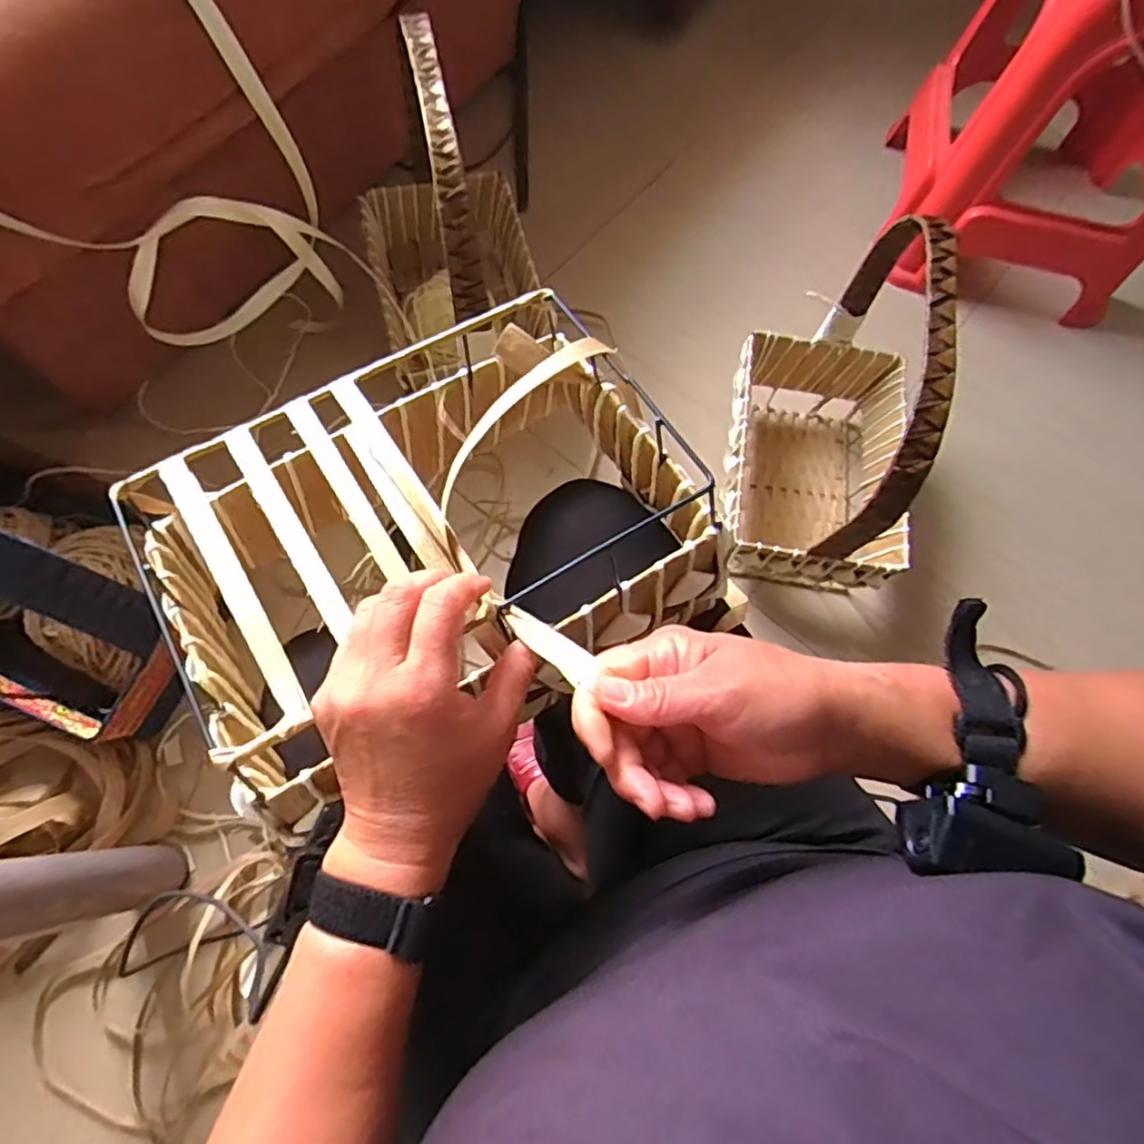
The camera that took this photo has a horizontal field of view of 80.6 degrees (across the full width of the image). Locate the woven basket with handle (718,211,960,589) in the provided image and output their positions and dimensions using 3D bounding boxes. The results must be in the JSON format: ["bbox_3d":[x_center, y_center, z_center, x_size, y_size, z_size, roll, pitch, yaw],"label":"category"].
[{"bbox_3d":[0.334,-0.190,0.849,0.226,0.419,0.362,9,69,2],"label":"woven basket with handle"}]

